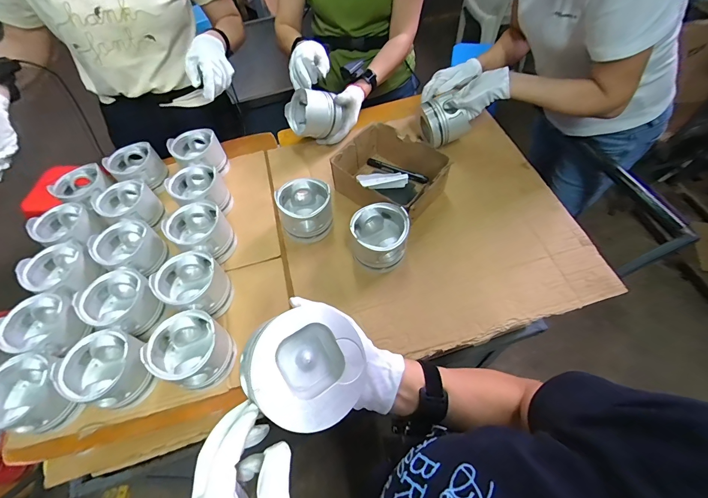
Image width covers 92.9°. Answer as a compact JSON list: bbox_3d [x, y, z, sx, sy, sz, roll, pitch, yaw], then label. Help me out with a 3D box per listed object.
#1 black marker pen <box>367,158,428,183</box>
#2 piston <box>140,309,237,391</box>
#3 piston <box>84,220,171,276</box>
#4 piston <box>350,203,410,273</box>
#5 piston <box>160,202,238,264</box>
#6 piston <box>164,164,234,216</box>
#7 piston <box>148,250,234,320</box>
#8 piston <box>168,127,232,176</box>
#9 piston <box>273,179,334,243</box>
[{"bbox_3d":[0.094,-0.174,0.746,0.148,0.020,0.020,29,64,21],"label":"black marker pen"},{"bbox_3d":[-0.246,0.156,0.518,0.110,0.077,0.100,11,59,11],"label":"piston"},{"bbox_3d":[-0.417,0.003,0.633,0.108,0.065,0.102,29,64,21],"label":"piston"},{"bbox_3d":[0.047,-0.019,0.620,0.096,0.087,0.097,-2,57,4],"label":"piston"},{"bbox_3d":[-0.289,-0.028,0.649,0.110,0.082,0.102,34,66,23],"label":"piston"},{"bbox_3d":[-0.322,-0.119,0.713,0.107,0.078,0.096,-8,57,0],"label":"piston"},{"bbox_3d":[-0.271,0.064,0.582,0.112,0.075,0.103,24,63,19],"label":"piston"},{"bbox_3d":[-0.357,-0.216,0.785,0.102,0.082,0.102,-29,60,-13],"label":"piston"},{"bbox_3d":[-0.093,-0.078,0.667,0.096,0.083,0.099,-2,57,4],"label":"piston"}]

